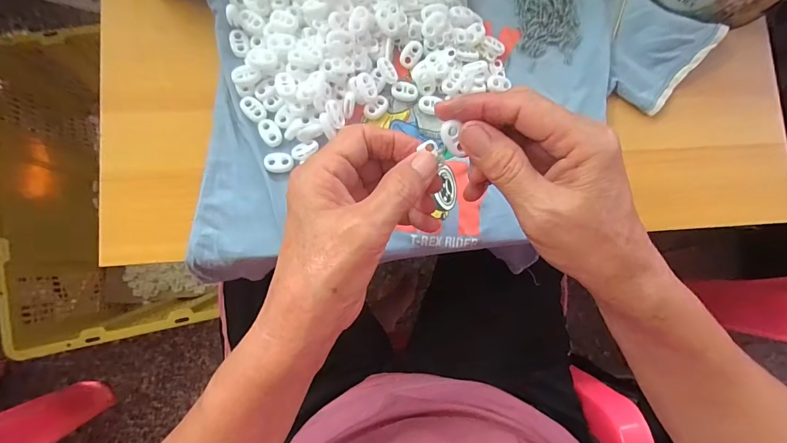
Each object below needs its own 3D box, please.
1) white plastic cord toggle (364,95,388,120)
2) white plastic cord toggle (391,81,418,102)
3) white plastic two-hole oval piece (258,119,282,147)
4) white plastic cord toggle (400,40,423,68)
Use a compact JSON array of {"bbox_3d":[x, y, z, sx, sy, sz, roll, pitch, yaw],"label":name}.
[{"bbox_3d":[-0.013,-0.094,0.315,0.023,0.006,0.014,-39,90,-9],"label":"white plastic cord toggle"},{"bbox_3d":[0.009,-0.109,0.321,0.022,0.005,0.015,6,84,-6],"label":"white plastic cord toggle"},{"bbox_3d":[-0.098,-0.071,0.305,0.015,0.004,0.024,-34,89,-9],"label":"white plastic two-hole oval piece"},{"bbox_3d":[0.015,-0.141,0.321,0.015,0.009,0.021,35,81,-2],"label":"white plastic cord toggle"}]

